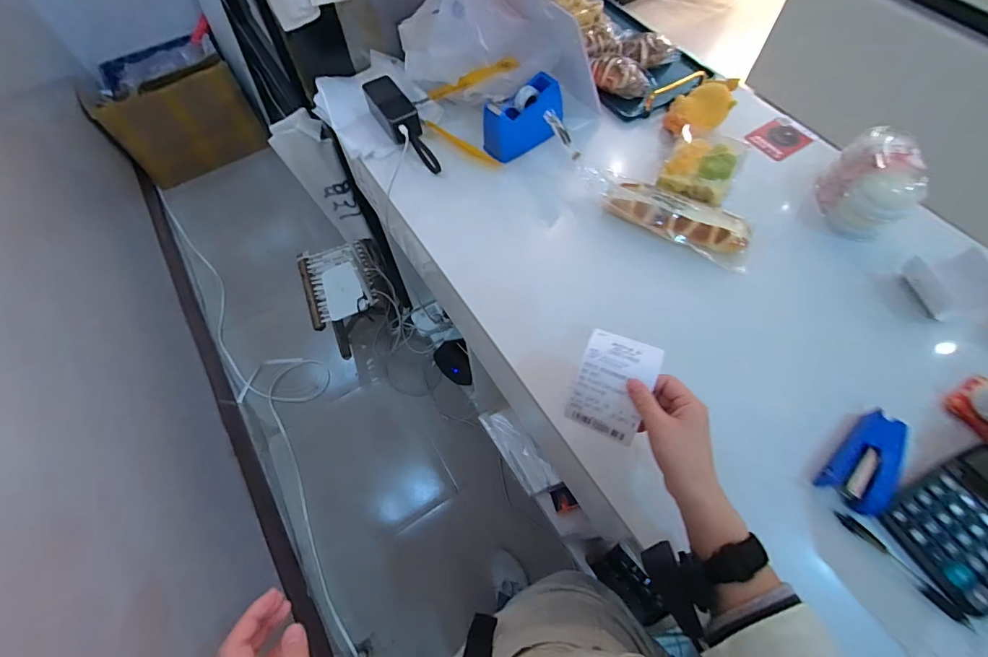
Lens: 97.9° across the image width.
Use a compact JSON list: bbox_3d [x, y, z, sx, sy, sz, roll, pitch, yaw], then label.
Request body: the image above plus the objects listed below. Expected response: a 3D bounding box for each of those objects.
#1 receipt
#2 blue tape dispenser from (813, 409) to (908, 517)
[{"bbox_3d":[0.132,0.059,0.467,0.087,0.046,0.107,16,68,19],"label":"receipt"},{"bbox_3d":[0.419,0.148,0.475,0.104,0.031,0.061,-42,70,-18],"label":"blue tape dispenser"}]

